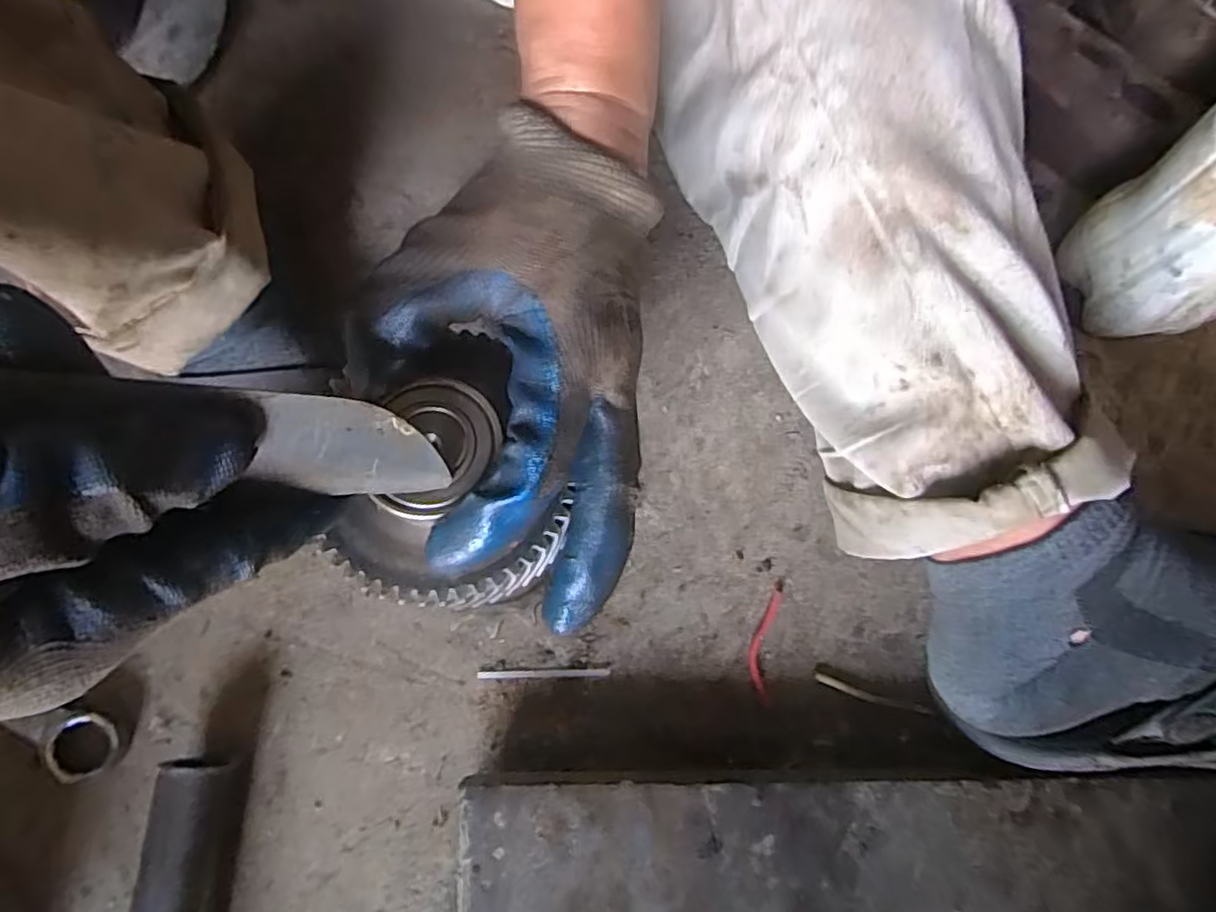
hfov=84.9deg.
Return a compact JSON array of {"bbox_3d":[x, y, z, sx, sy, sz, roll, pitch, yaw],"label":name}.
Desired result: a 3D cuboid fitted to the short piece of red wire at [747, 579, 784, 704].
[{"bbox_3d":[0.085,0.099,0.362,0.013,0.004,0.064,14,74,2],"label":"short piece of red wire"}]

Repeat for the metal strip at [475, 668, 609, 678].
[{"bbox_3d":[-0.035,0.116,0.354,0.069,0.004,0.004,0,74,-2],"label":"metal strip"}]

